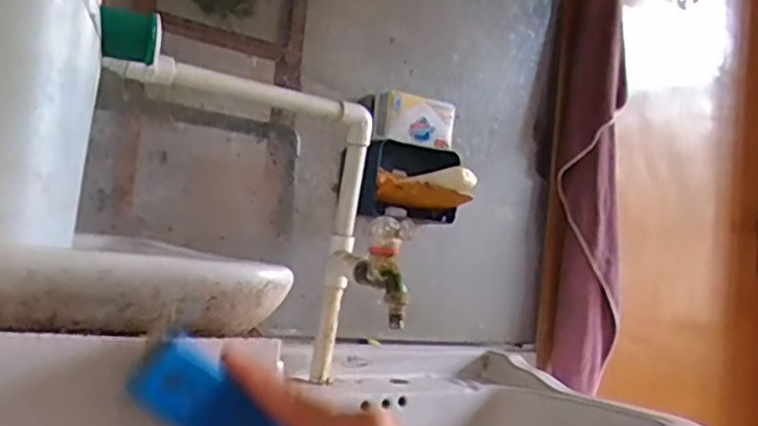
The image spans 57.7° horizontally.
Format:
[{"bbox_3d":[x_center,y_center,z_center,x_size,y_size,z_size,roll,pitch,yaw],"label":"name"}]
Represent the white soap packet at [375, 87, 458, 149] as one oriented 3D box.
[{"bbox_3d":[0.049,-0.116,0.853,0.109,0.057,0.019,8,-5,-23],"label":"white soap packet"}]

